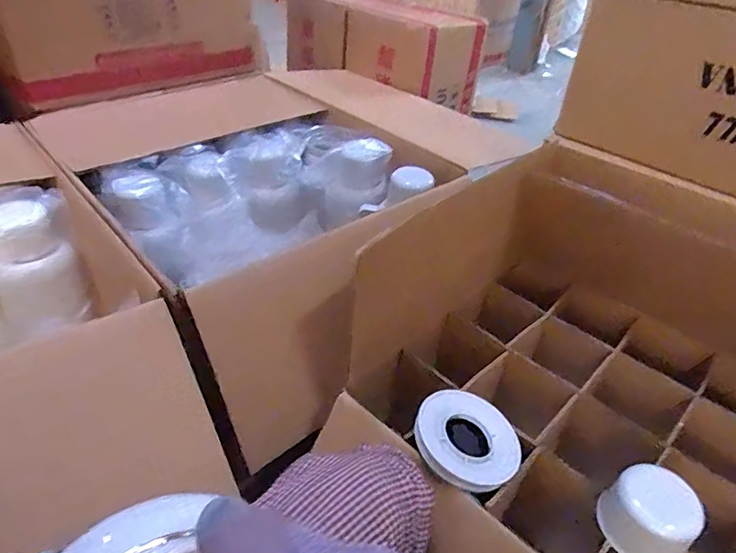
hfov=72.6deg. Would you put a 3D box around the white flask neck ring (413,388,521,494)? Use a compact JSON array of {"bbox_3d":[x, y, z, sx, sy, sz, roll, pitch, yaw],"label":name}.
[{"bbox_3d":[0.121,0.190,0.599,0.121,0.029,0.118,4,39,-3],"label":"white flask neck ring"}]

